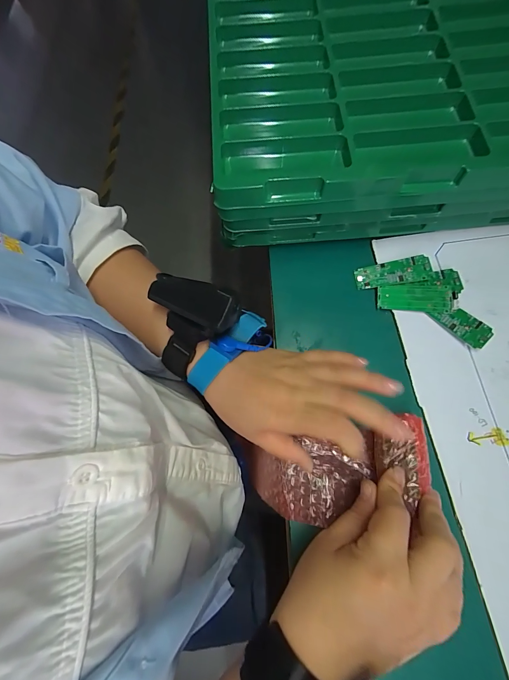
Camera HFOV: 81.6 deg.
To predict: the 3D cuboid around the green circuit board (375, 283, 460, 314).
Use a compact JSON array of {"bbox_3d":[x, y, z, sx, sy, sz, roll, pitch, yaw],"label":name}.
[{"bbox_3d":[0.162,-0.043,0.296,0.072,0.005,0.029,5,80,9],"label":"green circuit board"}]

